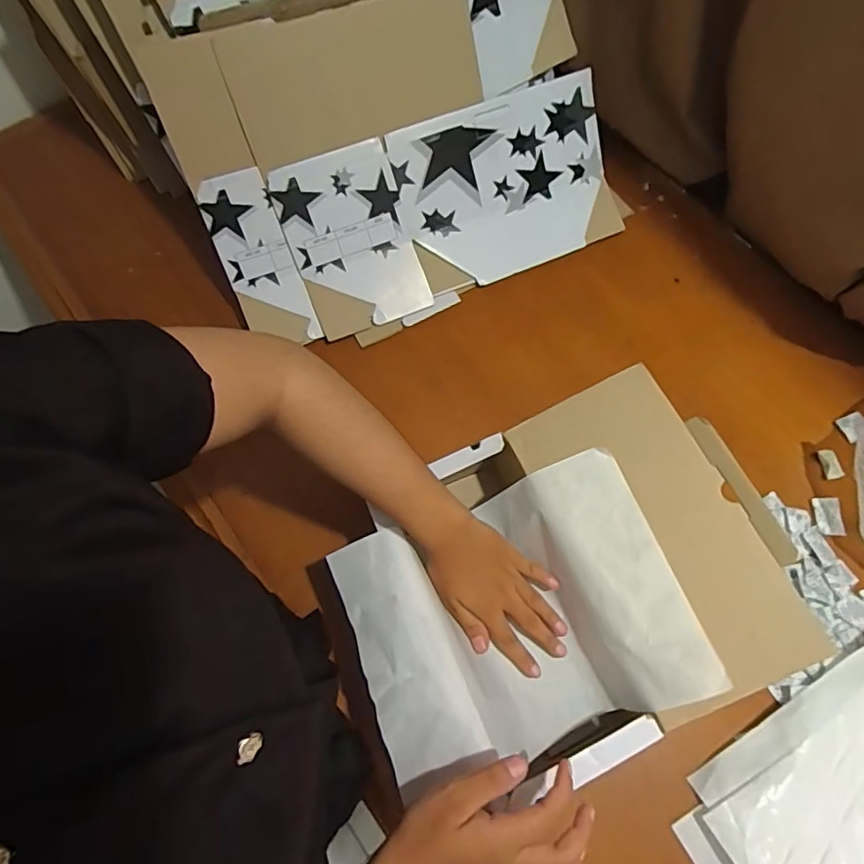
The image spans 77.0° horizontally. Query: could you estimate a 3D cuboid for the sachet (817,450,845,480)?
[{"bbox_3d":[0.455,0.037,0.620,0.021,0.005,0.034,-8,68,-5],"label":"sachet"}]

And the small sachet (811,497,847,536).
[{"bbox_3d":[0.438,0.093,0.599,0.031,0.004,0.042,4,68,0],"label":"small sachet"}]

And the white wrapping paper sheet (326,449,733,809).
[{"bbox_3d":[0.067,0.159,0.468,0.257,0.091,0.206,-19,69,-9],"label":"white wrapping paper sheet"}]

